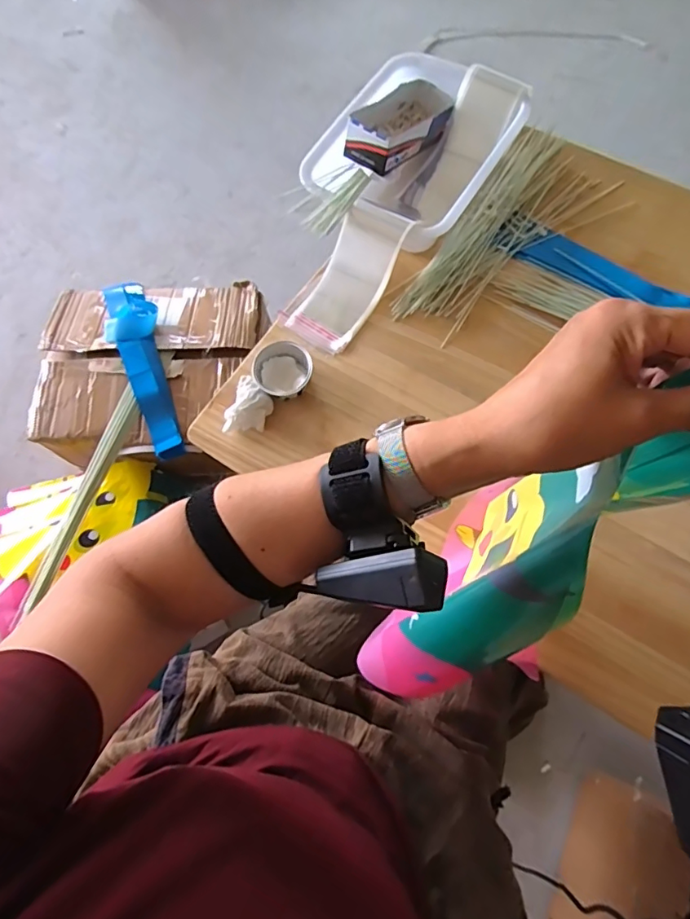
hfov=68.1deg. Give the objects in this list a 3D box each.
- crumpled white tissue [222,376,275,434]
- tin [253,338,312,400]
[{"bbox_3d":[-0.128,-0.070,0.695,0.055,0.032,0.076,16,72,8],"label":"crumpled white tissue"},{"bbox_3d":[-0.085,-0.127,0.716,0.078,0.035,0.081,-1,71,2],"label":"tin"}]

